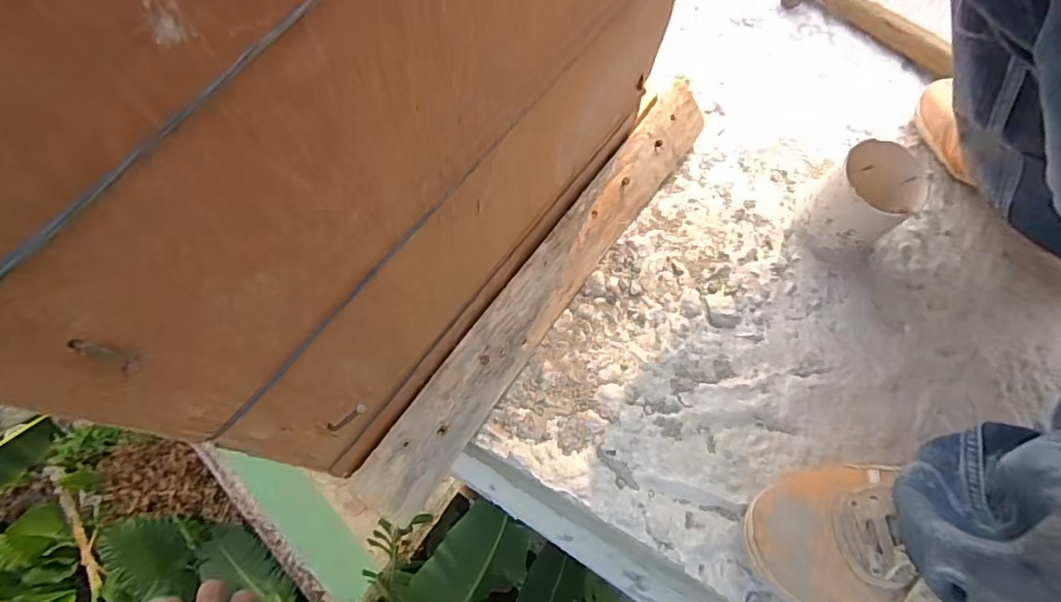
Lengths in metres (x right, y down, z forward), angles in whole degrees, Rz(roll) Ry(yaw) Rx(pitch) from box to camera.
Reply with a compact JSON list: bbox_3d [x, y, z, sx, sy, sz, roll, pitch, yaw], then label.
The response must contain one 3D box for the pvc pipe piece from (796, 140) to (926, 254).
[{"bbox_3d":[0.299,-0.091,0.505,0.070,0.085,0.076,34,72,10],"label":"pvc pipe piece"}]

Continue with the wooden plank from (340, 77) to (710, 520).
[{"bbox_3d":[0.020,-0.022,0.476,0.065,0.018,0.464,44,73,-24],"label":"wooden plank"}]

